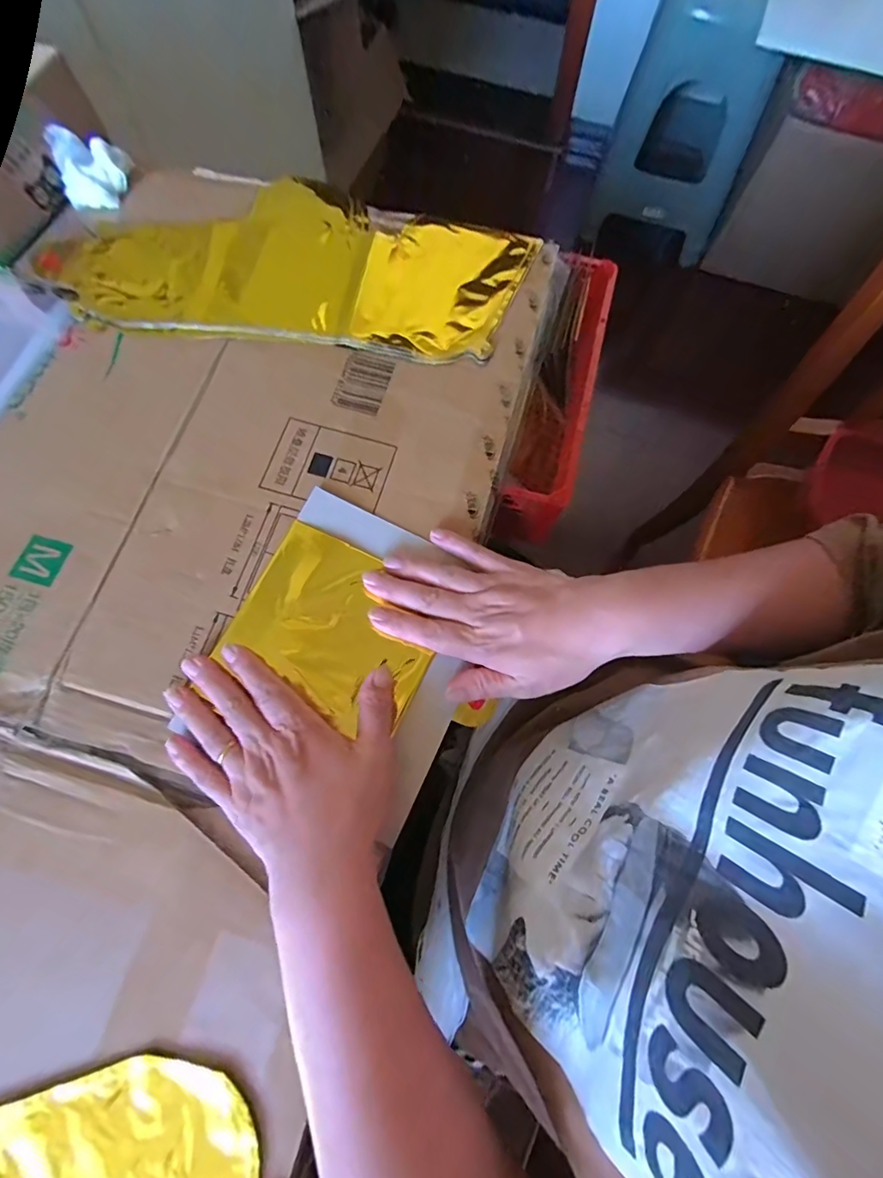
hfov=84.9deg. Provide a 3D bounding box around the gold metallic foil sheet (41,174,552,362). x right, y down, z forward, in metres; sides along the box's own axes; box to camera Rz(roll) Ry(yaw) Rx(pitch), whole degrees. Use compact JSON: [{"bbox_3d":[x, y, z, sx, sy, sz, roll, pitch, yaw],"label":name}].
[{"bbox_3d":[-0.134,-0.296,0.428,0.407,0.010,0.187,7,72,3],"label":"gold metallic foil sheet"}]

